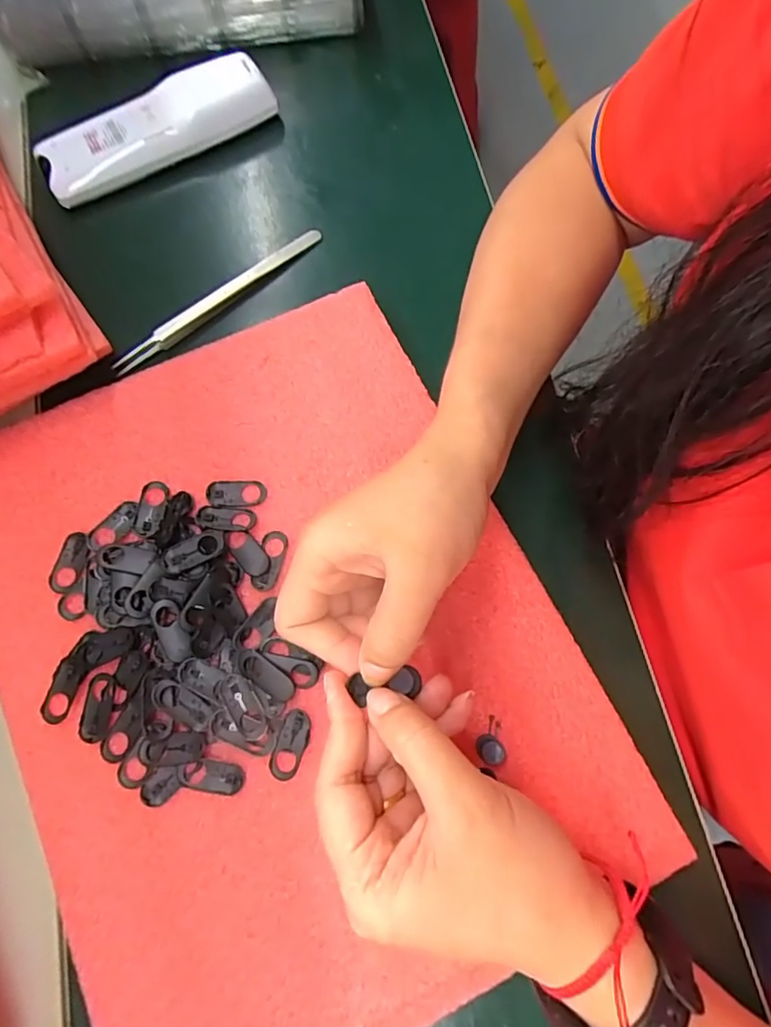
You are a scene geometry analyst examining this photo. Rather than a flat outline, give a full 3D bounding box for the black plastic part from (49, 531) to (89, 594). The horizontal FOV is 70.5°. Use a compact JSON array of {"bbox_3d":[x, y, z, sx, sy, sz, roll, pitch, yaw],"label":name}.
[{"bbox_3d":[-0.164,0.025,0.282,0.015,0.004,0.031,14,74,5],"label":"black plastic part"}]

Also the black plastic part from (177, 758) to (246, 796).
[{"bbox_3d":[-0.081,0.122,0.254,0.030,0.004,0.014,11,74,4],"label":"black plastic part"}]

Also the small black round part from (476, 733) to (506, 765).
[{"bbox_3d":[0.050,0.112,0.258,0.011,0.004,0.015,-42,78,-11],"label":"small black round part"}]

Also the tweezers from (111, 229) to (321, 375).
[{"bbox_3d":[-0.101,-0.133,0.339,0.153,0.013,0.011,-42,77,-11],"label":"tweezers"}]

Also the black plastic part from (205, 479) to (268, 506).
[{"bbox_3d":[-0.081,-0.012,0.294,0.031,0.004,0.015,-2,73,0],"label":"black plastic part"}]

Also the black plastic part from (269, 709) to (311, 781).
[{"bbox_3d":[-0.045,0.109,0.258,0.014,0.005,0.031,15,74,5],"label":"black plastic part"}]

